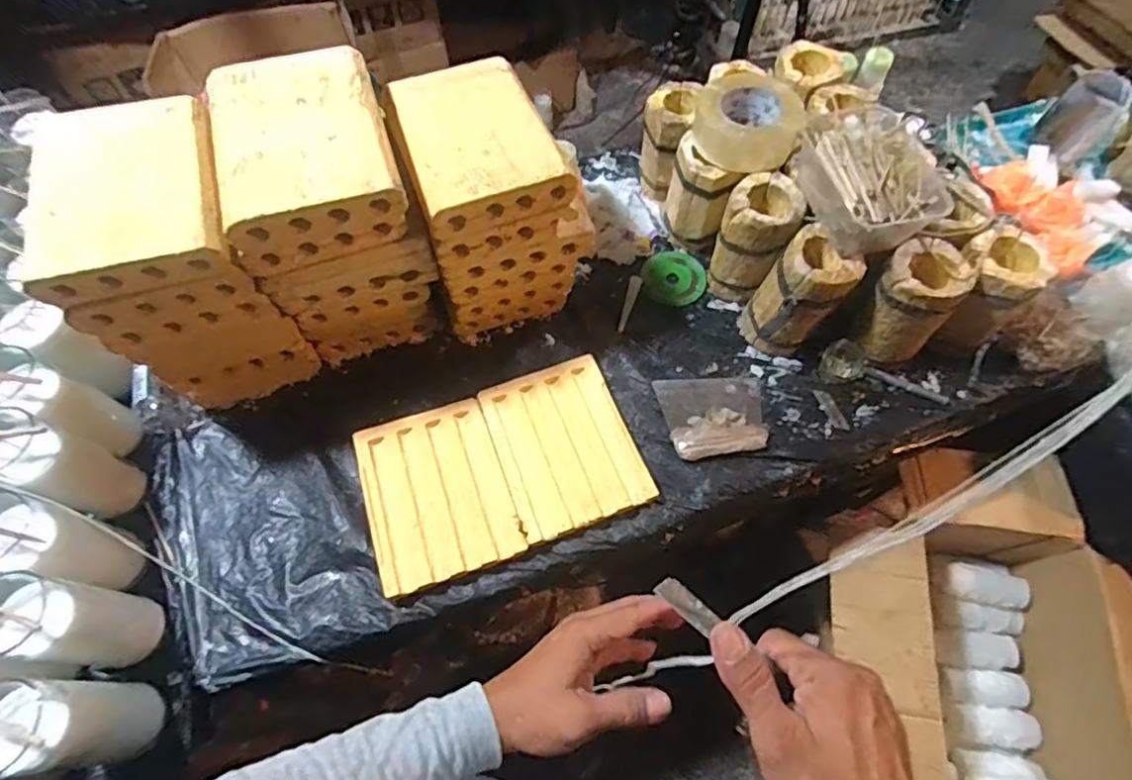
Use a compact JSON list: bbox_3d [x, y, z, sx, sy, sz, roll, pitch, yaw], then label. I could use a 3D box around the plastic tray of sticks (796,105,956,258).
[{"bbox_3d":[0.348,-0.244,0.694,0.117,0.075,0.170,-13,63,-6],"label":"plastic tray of sticks"}]

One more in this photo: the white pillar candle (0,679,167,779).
[{"bbox_3d":[-0.446,0.300,0.537,0.080,0.151,0.069,-1,63,0],"label":"white pillar candle"}]

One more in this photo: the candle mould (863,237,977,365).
[{"bbox_3d":[0.418,-0.100,0.745,0.092,0.149,0.097,35,68,17],"label":"candle mould"}]

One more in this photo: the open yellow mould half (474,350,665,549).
[{"bbox_3d":[-0.003,0.066,0.732,0.160,0.018,0.205,-20,64,-10],"label":"open yellow mould half"}]

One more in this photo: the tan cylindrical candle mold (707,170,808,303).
[{"bbox_3d":[0.245,-0.193,0.788,0.085,0.152,0.083,0,63,0],"label":"tan cylindrical candle mold"}]

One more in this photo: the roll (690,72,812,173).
[{"bbox_3d":[0.230,-0.340,0.763,0.124,0.052,0.120,0,63,0],"label":"roll"}]

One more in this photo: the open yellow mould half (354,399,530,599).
[{"bbox_3d":[-0.155,0.122,0.716,0.163,0.031,0.206,-19,64,-9],"label":"open yellow mould half"}]

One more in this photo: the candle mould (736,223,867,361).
[{"bbox_3d":[0.283,-0.108,0.752,0.102,0.152,0.107,35,68,17],"label":"candle mould"}]

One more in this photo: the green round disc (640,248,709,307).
[{"bbox_3d":[0.156,-0.163,0.871,0.092,0.004,0.096,26,66,13],"label":"green round disc"}]

